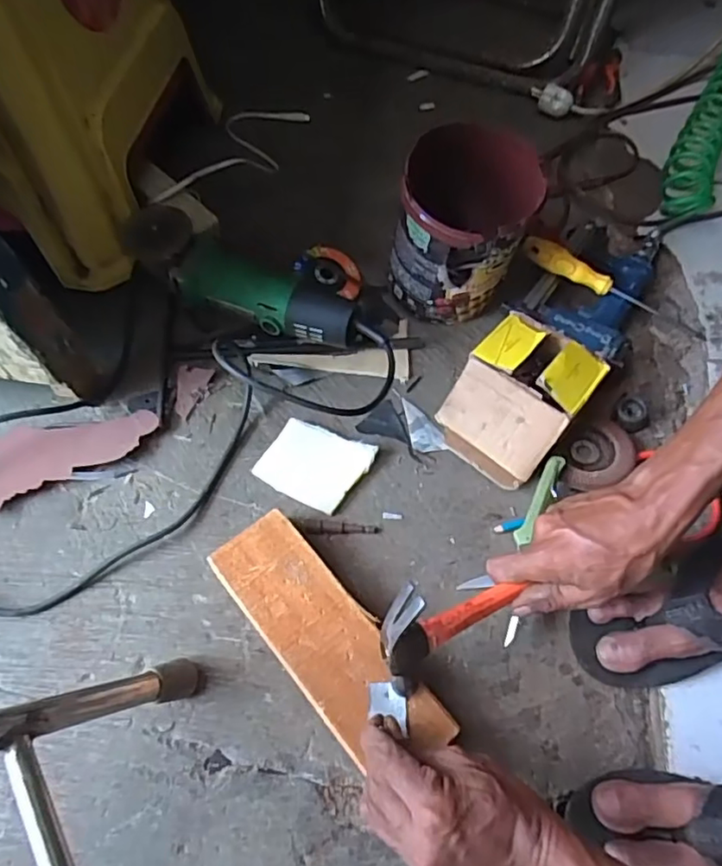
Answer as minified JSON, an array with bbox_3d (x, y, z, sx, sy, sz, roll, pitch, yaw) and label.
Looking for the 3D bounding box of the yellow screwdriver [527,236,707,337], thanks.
[{"bbox_3d":[0.285,-0.162,0.675,0.219,0.027,0.025,27,64,-3],"label":"yellow screwdriver"}]

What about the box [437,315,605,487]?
[{"bbox_3d":[0.159,-0.040,0.608,0.114,0.070,0.157,36,67,16],"label":"box"}]

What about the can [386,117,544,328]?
[{"bbox_3d":[0.105,-0.219,0.648,0.129,0.154,0.161,15,63,6],"label":"can"}]

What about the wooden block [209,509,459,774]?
[{"bbox_3d":[-0.032,0.175,0.508,0.079,0.034,0.229,-35,69,-18],"label":"wooden block"}]

